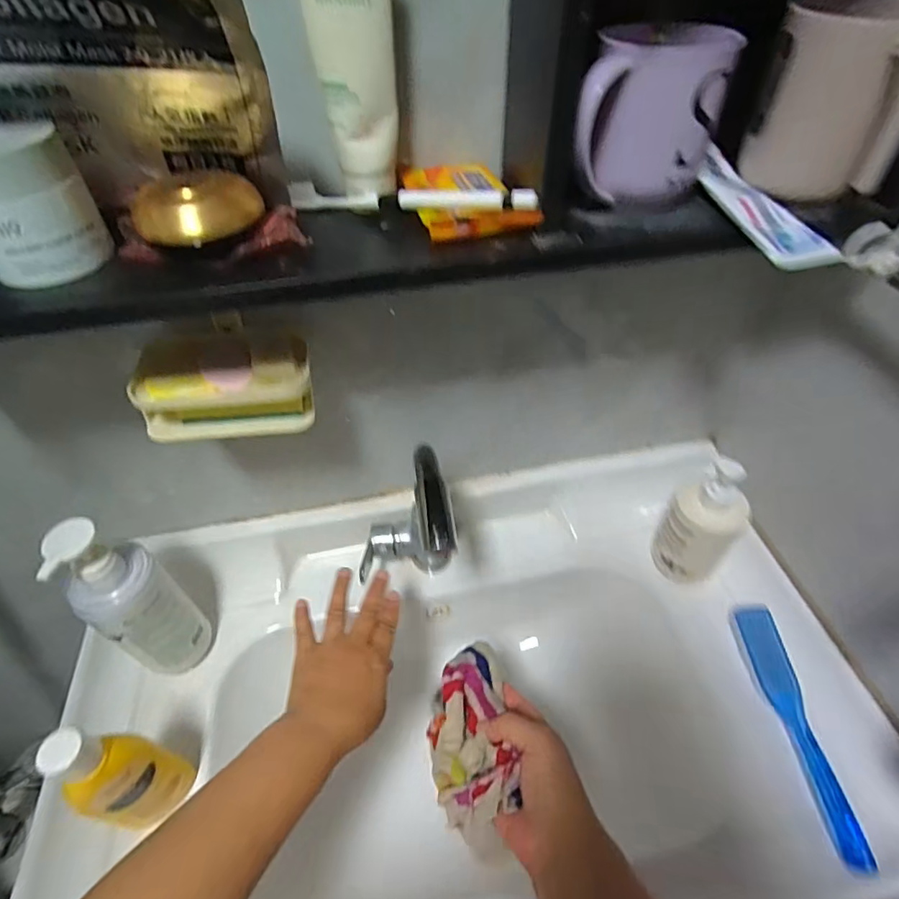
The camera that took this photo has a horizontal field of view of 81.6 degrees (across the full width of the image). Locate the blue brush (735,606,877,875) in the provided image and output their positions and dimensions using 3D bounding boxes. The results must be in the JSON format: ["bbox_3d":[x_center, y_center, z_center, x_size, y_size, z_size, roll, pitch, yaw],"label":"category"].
[{"bbox_3d":[0.351,0.273,0.524,0.037,0.022,0.232,-34,43,30],"label":"blue brush"}]

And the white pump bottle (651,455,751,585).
[{"bbox_3d":[0.285,0.091,0.595,0.080,0.191,0.073,22,53,22],"label":"white pump bottle"}]

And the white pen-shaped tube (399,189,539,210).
[{"bbox_3d":[0.011,-0.165,0.344,0.093,0.015,0.013,9,49,11],"label":"white pen-shaped tube"}]

